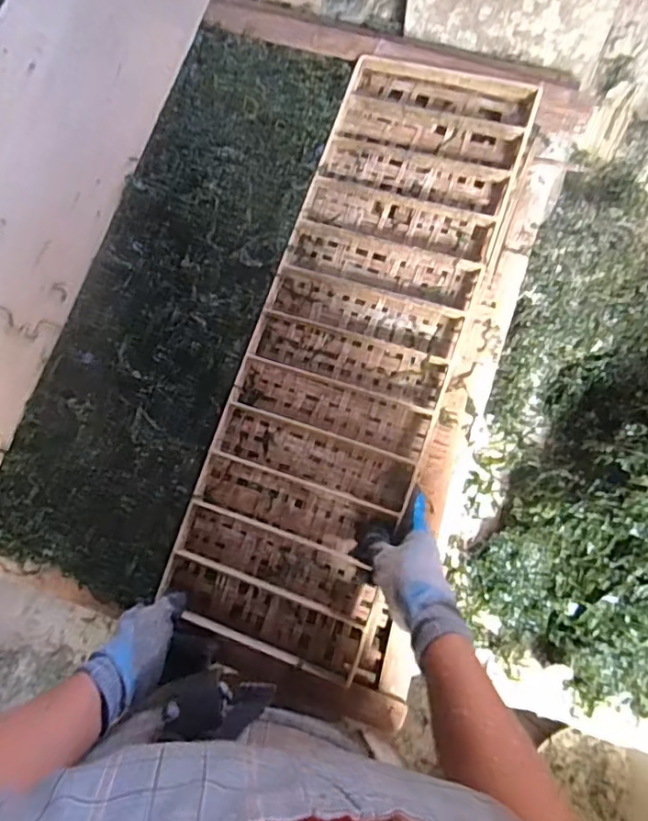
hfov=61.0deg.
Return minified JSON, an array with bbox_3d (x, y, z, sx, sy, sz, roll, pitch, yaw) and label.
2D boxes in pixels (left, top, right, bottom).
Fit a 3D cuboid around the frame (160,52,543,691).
[{"bbox_3d":[0.049,-0.078,0.650,0.257,0.048,0.724,18,84,5],"label":"frame"}]

